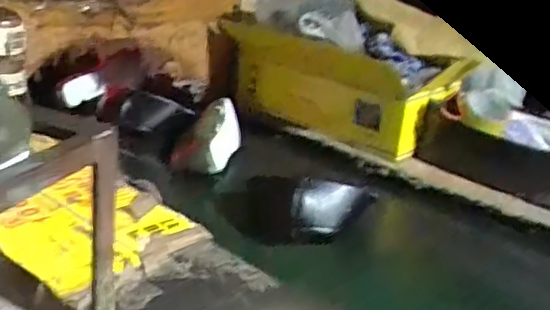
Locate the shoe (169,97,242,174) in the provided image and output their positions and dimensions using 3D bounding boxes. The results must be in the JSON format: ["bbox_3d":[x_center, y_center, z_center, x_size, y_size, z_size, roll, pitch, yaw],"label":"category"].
[{"bbox_3d":[-0.124,-0.034,1.087,0.109,0.079,0.236,7,24,-1],"label":"shoe"}]

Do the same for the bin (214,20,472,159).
[{"bbox_3d":[0.119,-0.151,1.227,0.512,0.191,0.179,25,29,35],"label":"bin"}]

